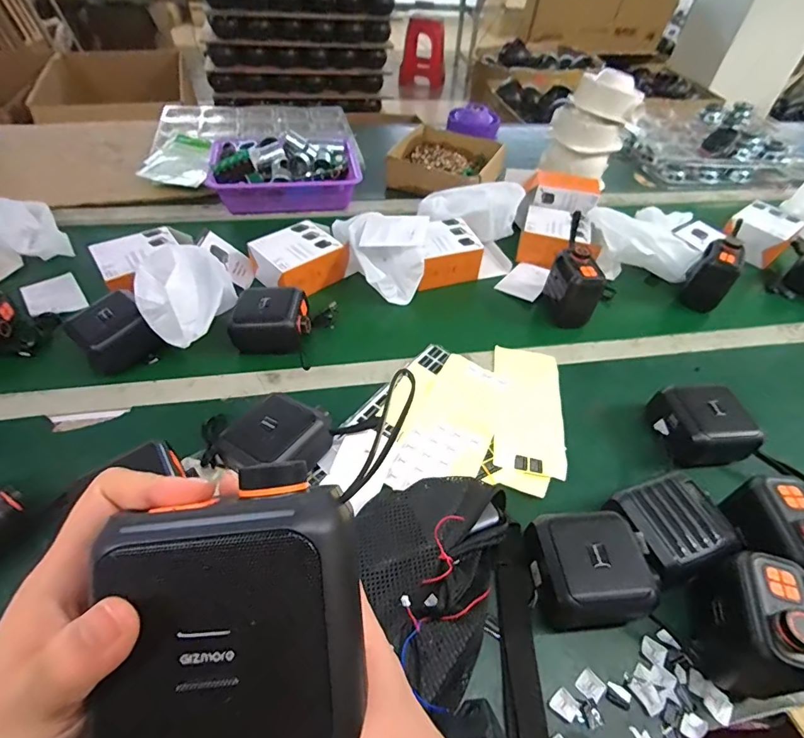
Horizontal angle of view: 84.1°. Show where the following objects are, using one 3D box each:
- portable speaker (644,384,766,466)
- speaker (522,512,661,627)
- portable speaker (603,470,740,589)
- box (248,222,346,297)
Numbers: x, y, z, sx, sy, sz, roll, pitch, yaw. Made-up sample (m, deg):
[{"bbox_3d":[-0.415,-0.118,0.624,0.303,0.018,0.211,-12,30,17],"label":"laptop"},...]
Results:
[{"bbox_3d":[0.350,0.068,0.528,0.093,0.064,0.088,-4,54,-4],"label":"portable speaker"},{"bbox_3d":[0.172,0.184,0.408,0.100,0.056,0.088,-3,53,-3],"label":"speaker"},{"bbox_3d":[0.256,0.155,0.432,0.095,0.057,0.086,-18,56,-14],"label":"portable speaker"},{"bbox_3d":[-0.166,-0.173,0.706,0.117,0.059,0.107,-37,62,-24],"label":"box"}]

